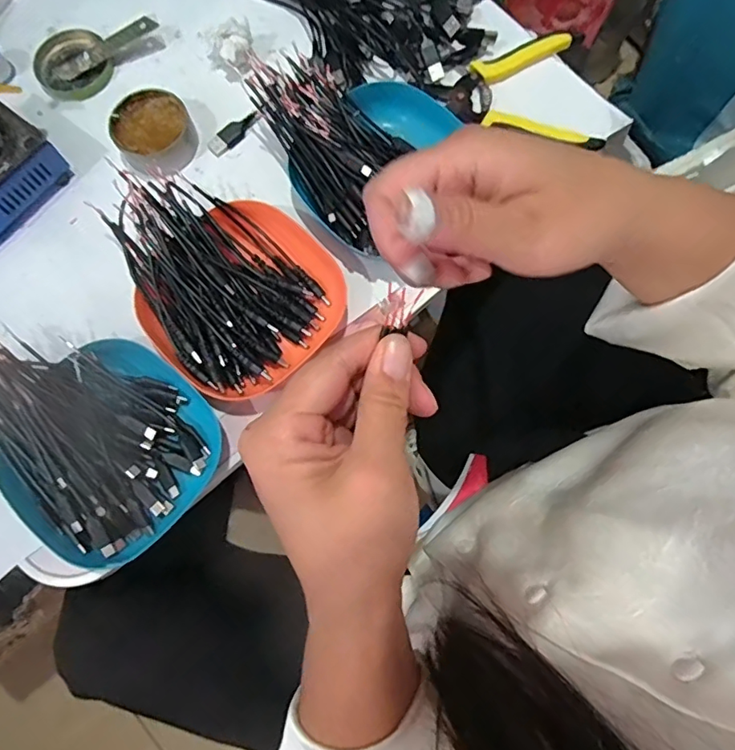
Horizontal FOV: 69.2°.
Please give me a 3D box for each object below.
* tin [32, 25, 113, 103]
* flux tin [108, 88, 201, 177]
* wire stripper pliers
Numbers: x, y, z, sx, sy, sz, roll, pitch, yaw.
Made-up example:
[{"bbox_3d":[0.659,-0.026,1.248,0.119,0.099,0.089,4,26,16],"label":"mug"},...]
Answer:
[{"bbox_3d":[-0.265,-0.281,0.479,0.069,0.012,0.068,0,77,0],"label":"tin"},{"bbox_3d":[-0.176,-0.202,0.442,0.062,0.027,0.066,0,77,0],"label":"flux tin"},{"bbox_3d":[0.141,-0.252,0.461,0.132,0.017,0.101,12,77,2],"label":"wire stripper pliers"}]

